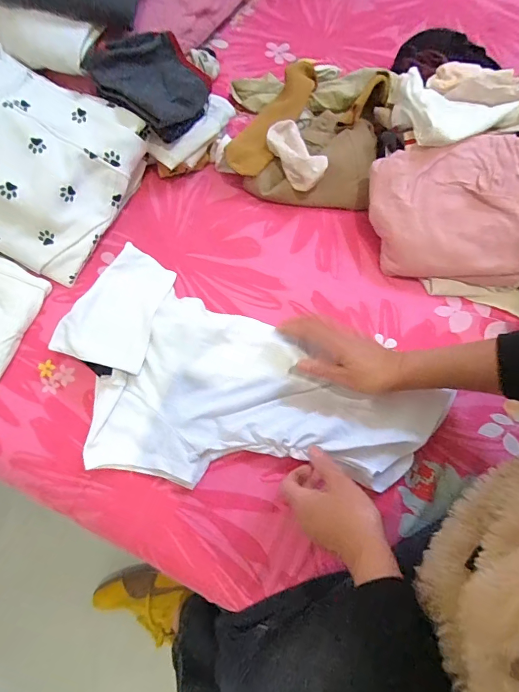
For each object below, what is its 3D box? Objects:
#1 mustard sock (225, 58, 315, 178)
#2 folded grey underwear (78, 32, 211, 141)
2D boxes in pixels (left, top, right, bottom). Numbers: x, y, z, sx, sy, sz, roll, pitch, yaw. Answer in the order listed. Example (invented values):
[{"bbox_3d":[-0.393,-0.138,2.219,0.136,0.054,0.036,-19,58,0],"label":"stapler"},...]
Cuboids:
[{"bbox_3d":[0.020,-0.366,0.643,0.073,0.056,0.238,26,73,9],"label":"mustard sock"},{"bbox_3d":[-0.156,-0.393,0.577,0.153,0.065,0.132,33,74,11],"label":"folded grey underwear"}]

